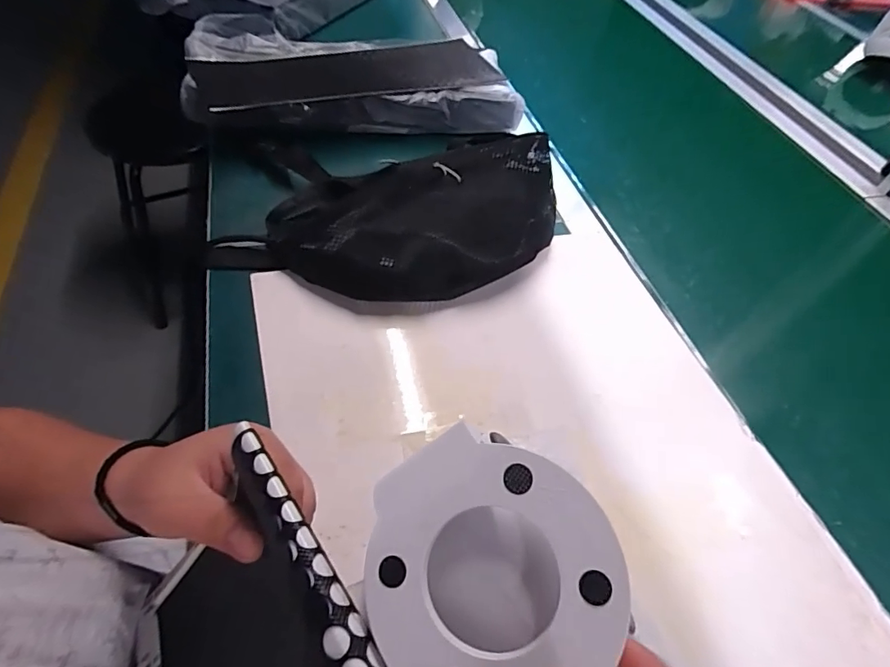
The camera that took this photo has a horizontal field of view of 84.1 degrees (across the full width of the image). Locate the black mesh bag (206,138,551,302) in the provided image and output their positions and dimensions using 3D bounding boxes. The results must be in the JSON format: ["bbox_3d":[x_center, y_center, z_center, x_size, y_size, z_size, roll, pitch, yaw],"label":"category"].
[{"bbox_3d":[-0.036,-0.111,0.440,0.289,0.070,0.172,1,52,-8],"label":"black mesh bag"}]

